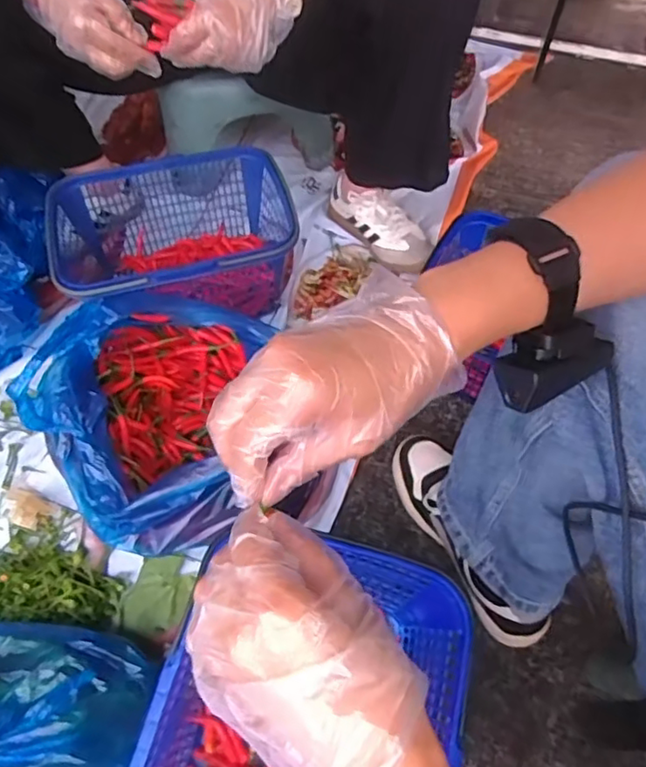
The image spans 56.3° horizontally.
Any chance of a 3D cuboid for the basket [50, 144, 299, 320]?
[{"bbox_3d":[-0.217,-0.194,0.879,0.335,0.150,0.237,-10,59,-8],"label":"basket"}]

